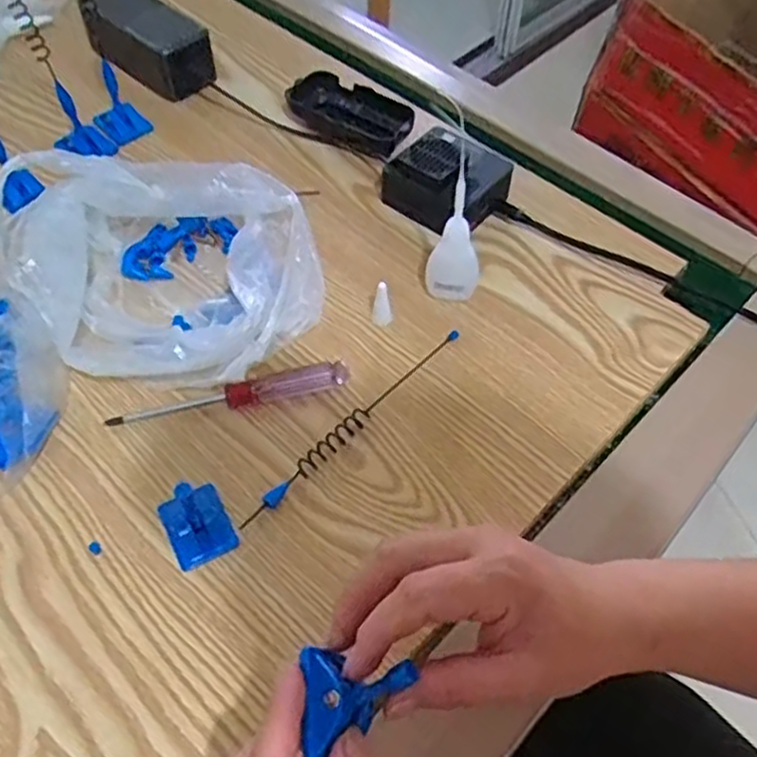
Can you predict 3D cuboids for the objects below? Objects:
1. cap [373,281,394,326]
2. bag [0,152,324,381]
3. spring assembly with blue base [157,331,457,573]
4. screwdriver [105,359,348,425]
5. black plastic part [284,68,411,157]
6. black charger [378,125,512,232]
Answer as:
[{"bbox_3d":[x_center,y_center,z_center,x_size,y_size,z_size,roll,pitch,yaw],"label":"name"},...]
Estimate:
[{"bbox_3d":[0.003,-0.048,0.493,0.013,0.033,0.012,0,54,-1],"label":"cap"},{"bbox_3d":[-0.147,-0.082,0.496,0.173,0.064,0.211,-37,63,-24],"label":"bag"},{"bbox_3d":[-0.035,0.028,0.448,0.222,0.020,0.044,-37,63,-24],"label":"spring assembly with blue base"},{"bbox_3d":[-0.093,0.010,0.462,0.148,0.016,0.015,-11,55,-9],"label":"screwdriver"},{"bbox_3d":[-0.020,-0.225,0.621,0.117,0.026,0.059,28,59,18],"label":"black plastic part"},{"bbox_3d":[0.053,-0.152,0.556,0.077,0.049,0.061,35,61,22],"label":"black charger"}]

